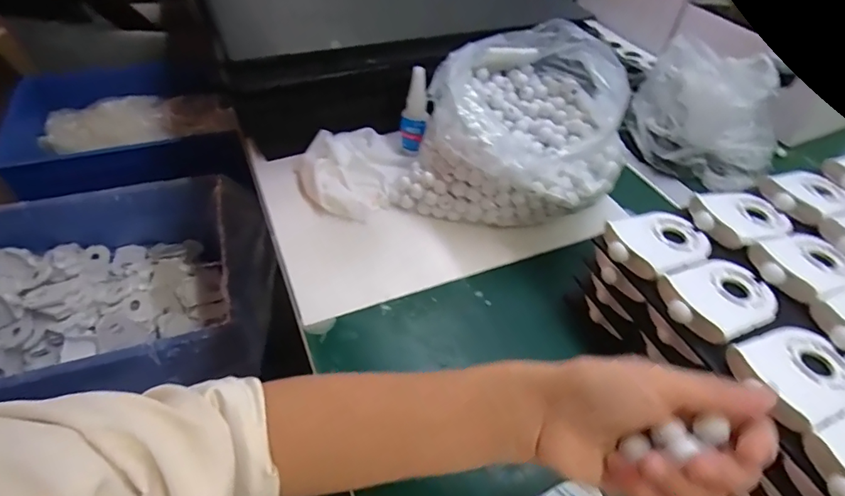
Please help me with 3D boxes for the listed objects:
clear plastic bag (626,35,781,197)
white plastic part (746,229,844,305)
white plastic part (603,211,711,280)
[{"bbox_3d":[0.359,-0.170,0.588,0.164,0.126,0.112,28,51,20],"label":"clear plastic bag"},{"bbox_3d":[0.306,0.009,0.369,0.091,0.012,0.058,-16,50,-18],"label":"white plastic part"},{"bbox_3d":[0.192,-0.006,0.378,0.089,0.012,0.058,-18,51,-20],"label":"white plastic part"}]

